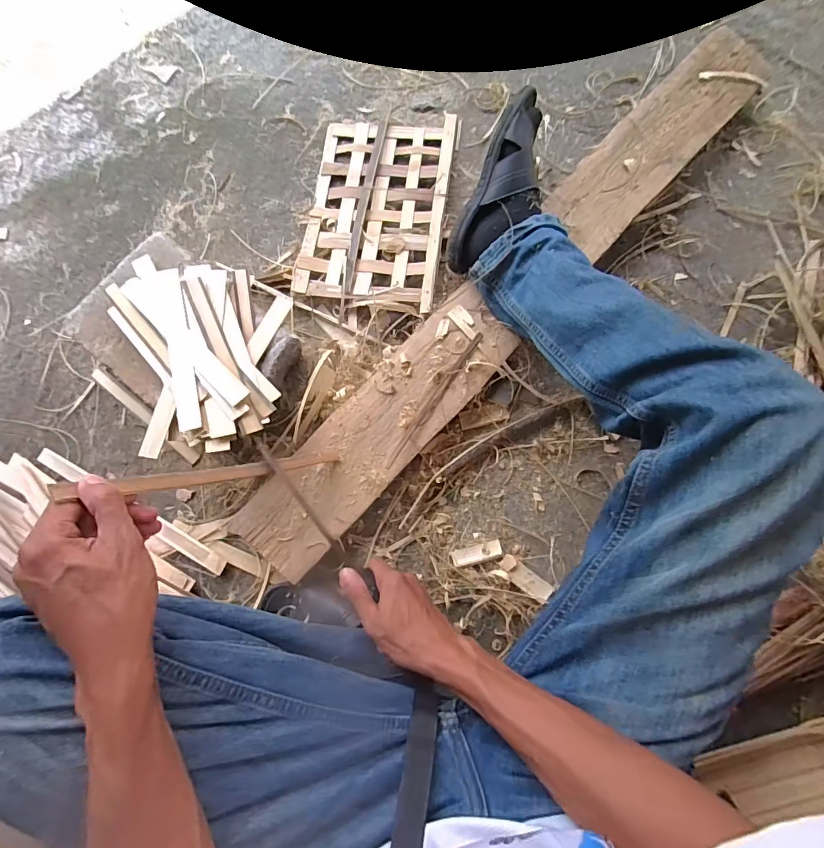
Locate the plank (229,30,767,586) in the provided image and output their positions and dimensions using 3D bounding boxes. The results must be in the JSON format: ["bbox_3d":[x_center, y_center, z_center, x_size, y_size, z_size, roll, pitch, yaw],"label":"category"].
[{"bbox_3d":[0.150,-0.207,0.661,0.135,0.033,1.047,43,84,10],"label":"plank"}]

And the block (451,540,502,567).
[{"bbox_3d":[0.091,0.182,0.616,0.069,0.005,0.023,-17,59,5],"label":"block"}]

